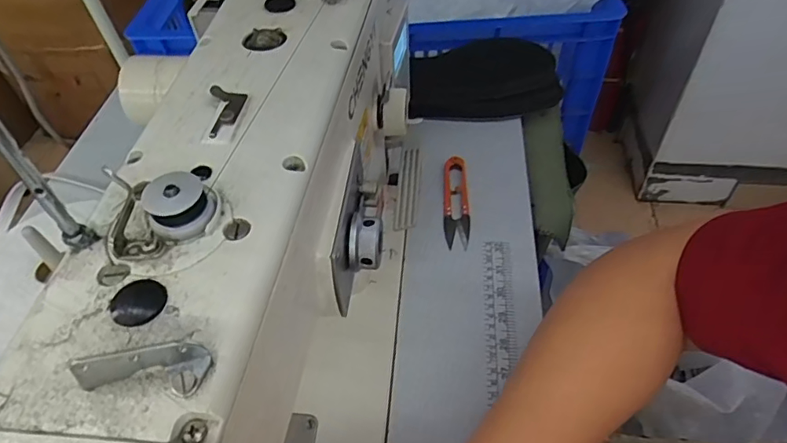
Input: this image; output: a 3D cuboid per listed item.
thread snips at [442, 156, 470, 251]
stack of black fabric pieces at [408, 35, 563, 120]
[{"bbox_3d":[0.064,-0.022,0.537,0.026,0.013,0.117,0,49,4],"label":"thread snips"},{"bbox_3d":[0.114,-0.184,0.652,0.191,0.047,0.125,-2,49,2],"label":"stack of black fabric pieces"}]

